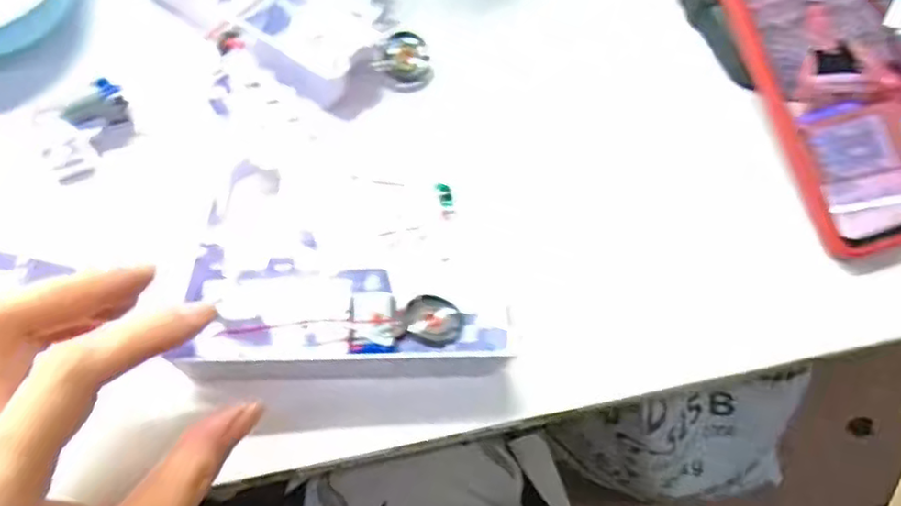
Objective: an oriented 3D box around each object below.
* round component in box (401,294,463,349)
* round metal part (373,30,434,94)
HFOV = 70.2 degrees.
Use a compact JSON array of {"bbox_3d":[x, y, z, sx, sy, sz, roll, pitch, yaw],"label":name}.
[{"bbox_3d":[-0.007,0.027,0.261,0.024,0.006,0.021,30,68,8],"label":"round component in box"},{"bbox_3d":[-0.023,-0.099,0.334,0.029,0.007,0.029,-1,92,-16],"label":"round metal part"}]

